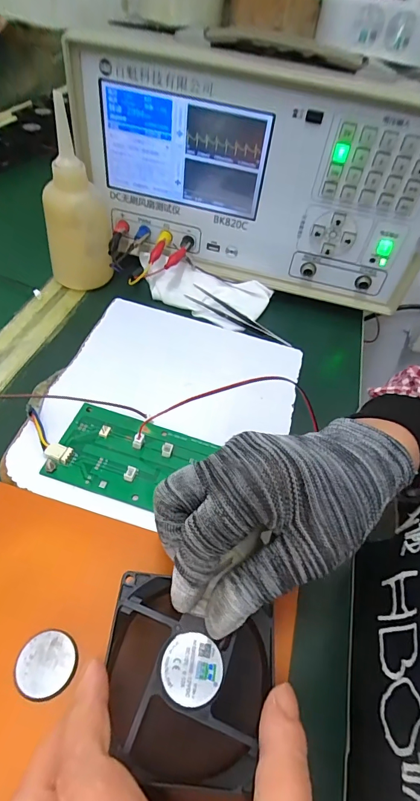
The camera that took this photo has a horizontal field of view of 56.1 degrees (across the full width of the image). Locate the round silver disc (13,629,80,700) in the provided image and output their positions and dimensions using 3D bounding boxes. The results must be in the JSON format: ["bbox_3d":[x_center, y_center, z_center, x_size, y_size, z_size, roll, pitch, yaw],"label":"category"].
[{"bbox_3d":[-0.082,0.132,0.198,0.029,0.004,0.029,2,48,-2],"label":"round silver disc"}]

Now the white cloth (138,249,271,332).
[{"bbox_3d":[-0.010,-0.120,0.420,0.144,0.024,0.062,12,49,7],"label":"white cloth"}]

